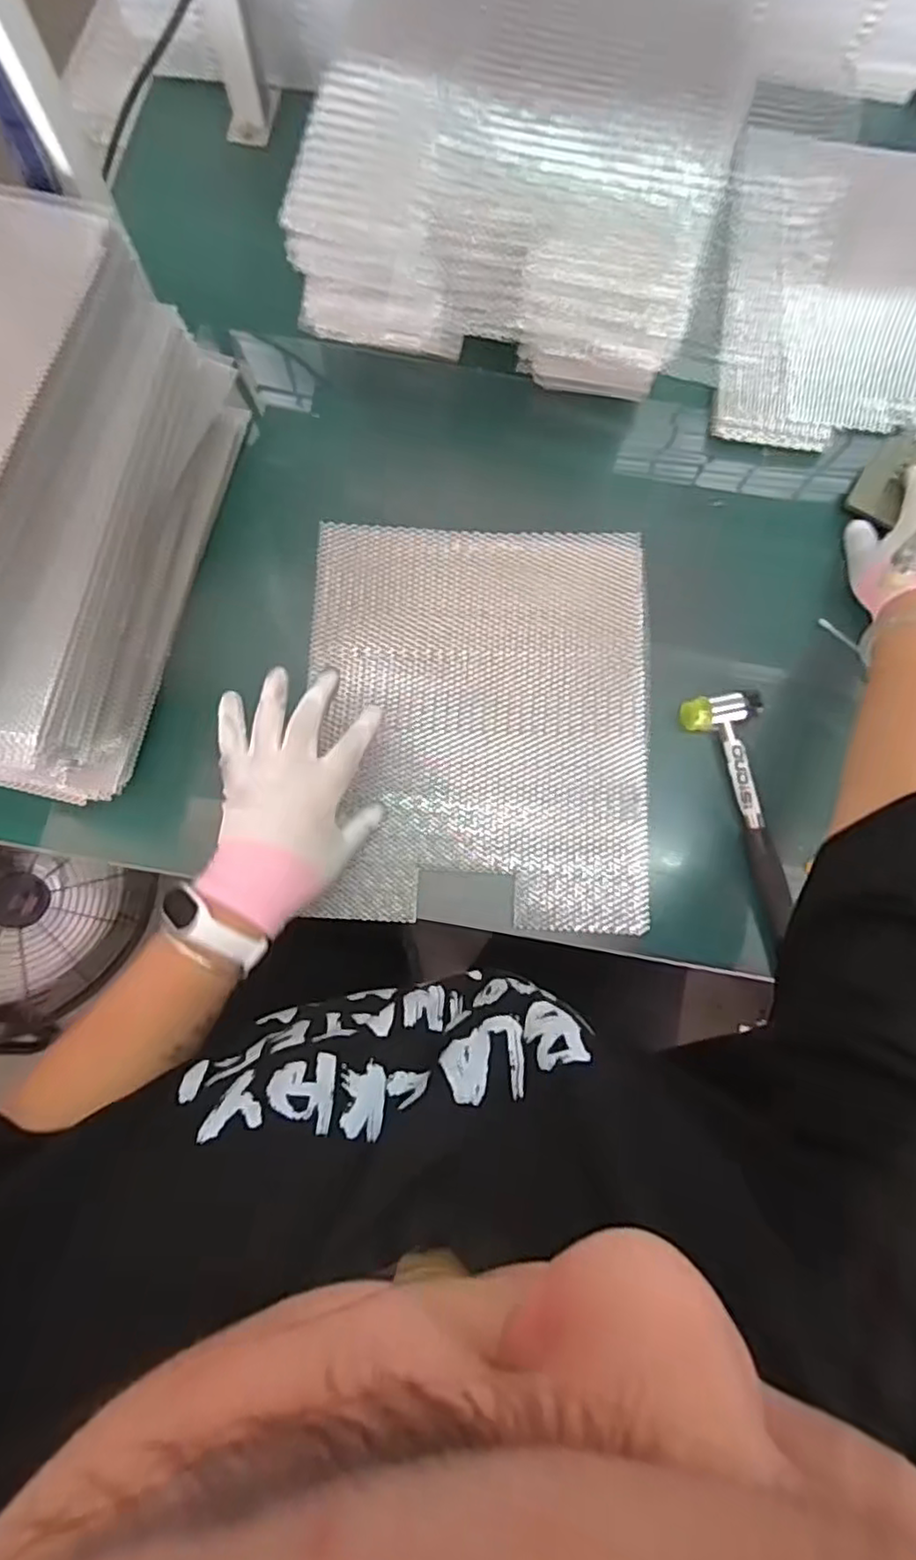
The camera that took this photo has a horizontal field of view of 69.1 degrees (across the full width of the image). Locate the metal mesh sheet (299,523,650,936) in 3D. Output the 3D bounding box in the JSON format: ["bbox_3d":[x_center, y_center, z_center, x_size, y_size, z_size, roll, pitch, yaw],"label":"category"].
[{"bbox_3d":[0.016,-0.051,0.539,0.266,0.015,0.326,3,78,1],"label":"metal mesh sheet"}]

